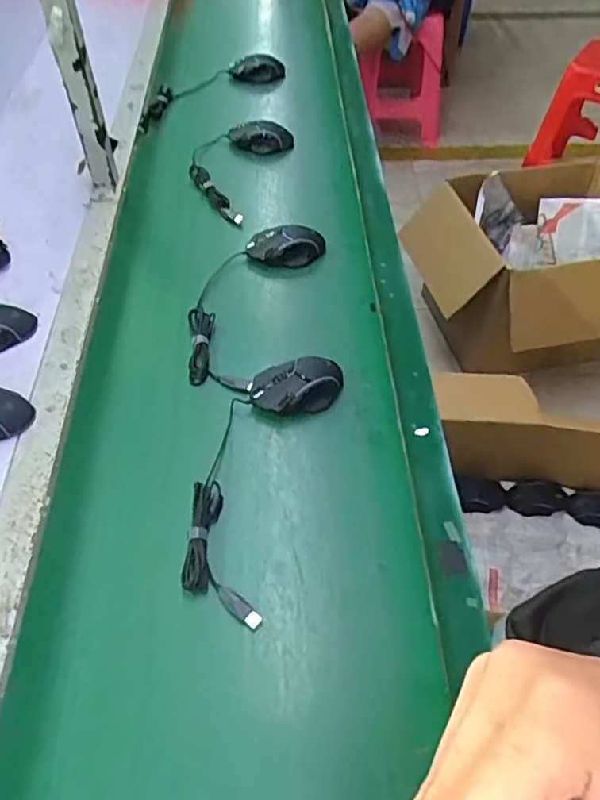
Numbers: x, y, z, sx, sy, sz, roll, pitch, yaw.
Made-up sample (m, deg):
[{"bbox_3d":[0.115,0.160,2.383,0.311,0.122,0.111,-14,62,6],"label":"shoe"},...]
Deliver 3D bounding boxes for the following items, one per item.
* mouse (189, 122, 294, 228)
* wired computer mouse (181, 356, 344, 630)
[{"bbox_3d":[-0.120,-0.421,1.091,0.146,0.037,0.260,18,53,13],"label":"mouse"},{"bbox_3d":[-0.048,0.071,0.683,0.114,0.040,0.320,14,52,11],"label":"wired computer mouse"}]

